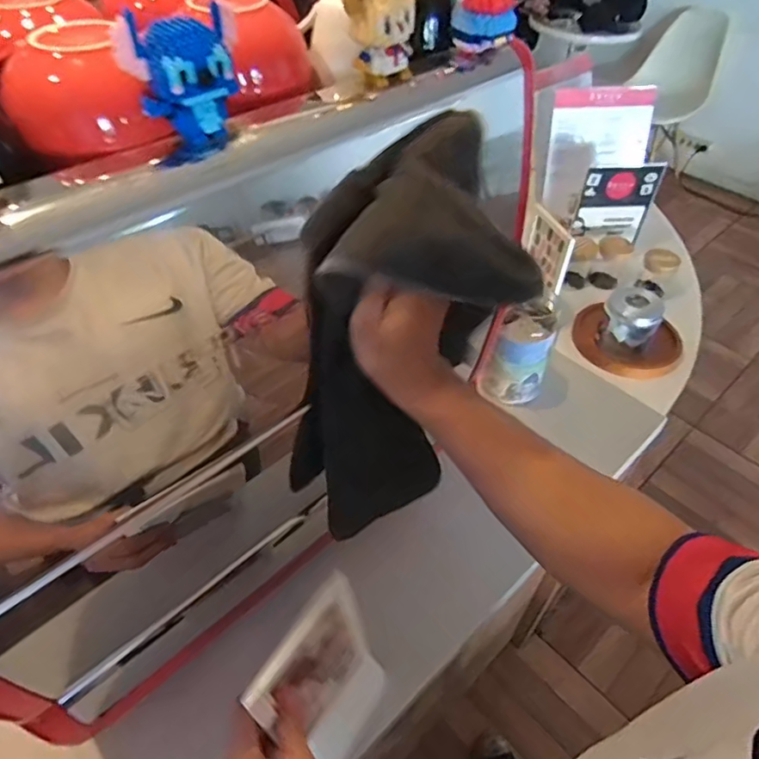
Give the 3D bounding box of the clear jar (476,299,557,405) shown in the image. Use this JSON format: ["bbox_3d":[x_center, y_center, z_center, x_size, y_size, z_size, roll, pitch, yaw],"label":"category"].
[{"bbox_3d":[0.211,-0.042,0.836,0.084,0.125,0.093,18,48,15],"label":"clear jar"}]

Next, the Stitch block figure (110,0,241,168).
[{"bbox_3d":[-0.097,-0.147,0.284,0.053,0.069,0.035,-8,47,-9],"label":"Stitch block figure"}]

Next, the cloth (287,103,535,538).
[{"bbox_3d":[0.005,-0.007,0.422,0.128,0.327,0.114,-20,49,-35],"label":"cloth"}]

